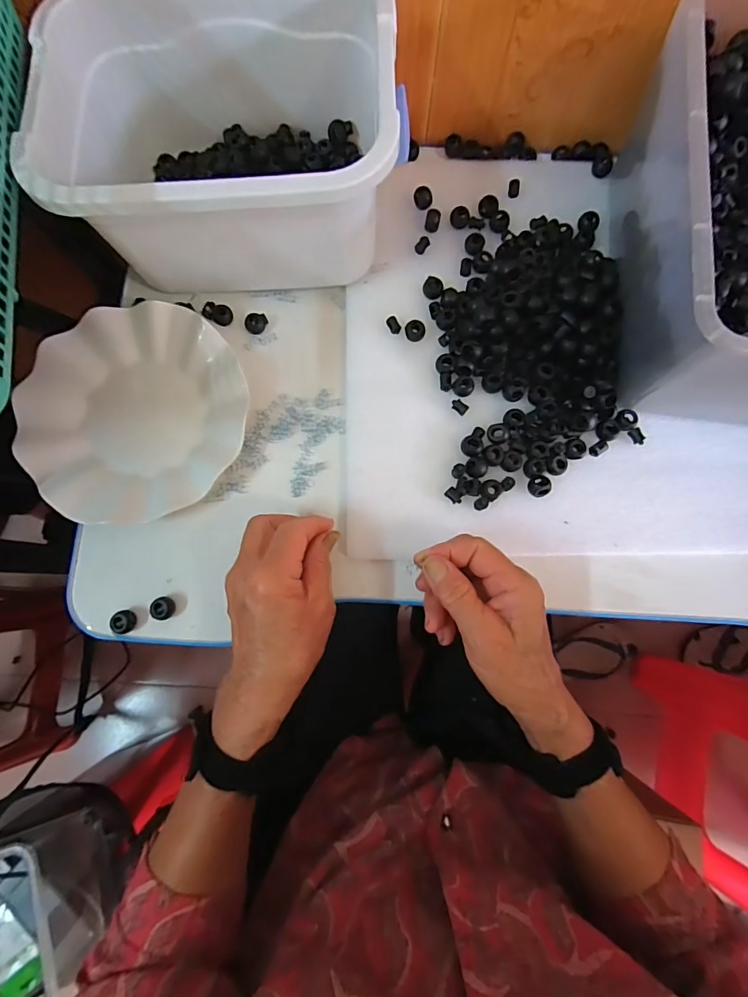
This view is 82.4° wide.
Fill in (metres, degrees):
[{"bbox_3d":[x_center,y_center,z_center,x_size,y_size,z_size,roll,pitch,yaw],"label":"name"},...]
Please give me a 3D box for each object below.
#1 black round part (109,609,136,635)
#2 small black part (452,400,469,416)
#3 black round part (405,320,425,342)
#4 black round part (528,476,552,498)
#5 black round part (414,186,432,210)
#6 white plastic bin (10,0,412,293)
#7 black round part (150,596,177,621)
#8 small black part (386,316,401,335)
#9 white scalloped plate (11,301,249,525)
[{"bbox_3d":[-0.195,0.096,0.332,0.015,0.012,0.016,0,79,0],"label":"black round part"},{"bbox_3d":[0.072,-0.077,0.358,0.014,0.004,0.010,37,81,6],"label":"small black part"},{"bbox_3d":[0.035,-0.145,0.369,0.017,0.007,0.016,0,79,0],"label":"black round part"},{"bbox_3d":[0.132,-0.010,0.344,0.016,0.012,0.017,0,79,0],"label":"black round part"},{"bbox_3d":[0.044,-0.271,0.384,0.016,0.008,0.016,0,79,0],"label":"black round part"},{"bbox_3d":[-0.110,-0.270,0.329,0.243,0.114,0.179,-1,79,-1],"label":"white plastic bin"},{"bbox_3d":[-0.165,0.086,0.336,0.013,0.015,0.017,3,79,0],"label":"black round part"},{"bbox_3d":[0.017,-0.150,0.369,0.010,0.004,0.016,-27,81,-5],"label":"small black part"},{"bbox_3d":[-0.194,-0.071,0.347,0.175,0.019,0.169,0,84,0],"label":"white scalloped plate"}]

